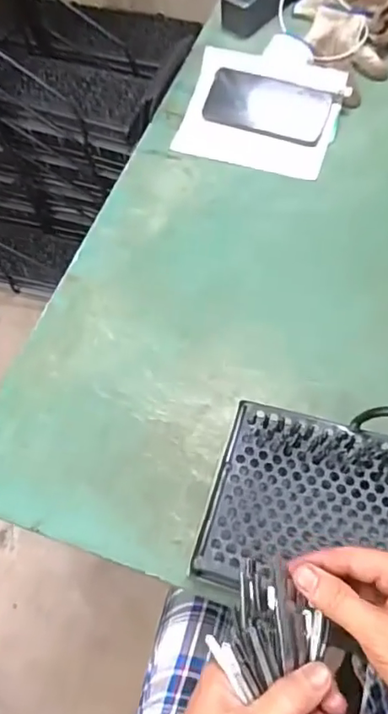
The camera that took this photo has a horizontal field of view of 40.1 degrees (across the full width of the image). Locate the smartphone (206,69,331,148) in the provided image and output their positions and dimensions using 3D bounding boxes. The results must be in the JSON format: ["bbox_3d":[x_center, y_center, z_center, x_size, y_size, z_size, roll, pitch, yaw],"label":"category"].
[{"bbox_3d":[0.098,-0.339,0.720,0.162,0.004,0.080,19,84,9],"label":"smartphone"}]

